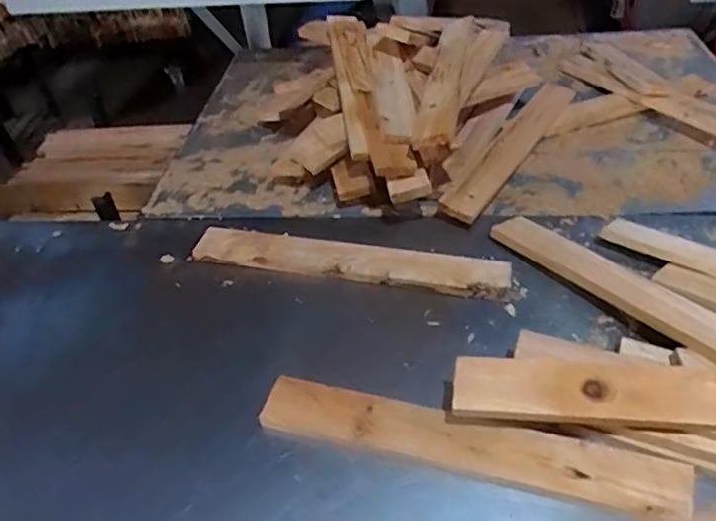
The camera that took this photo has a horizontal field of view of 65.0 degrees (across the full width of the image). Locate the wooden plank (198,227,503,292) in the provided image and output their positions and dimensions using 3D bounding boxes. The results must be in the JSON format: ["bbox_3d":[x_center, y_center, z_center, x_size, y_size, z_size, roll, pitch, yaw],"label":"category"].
[{"bbox_3d":[-0.015,-0.004,0.894,0.497,0.030,0.084,6,45,13],"label":"wooden plank"}]

